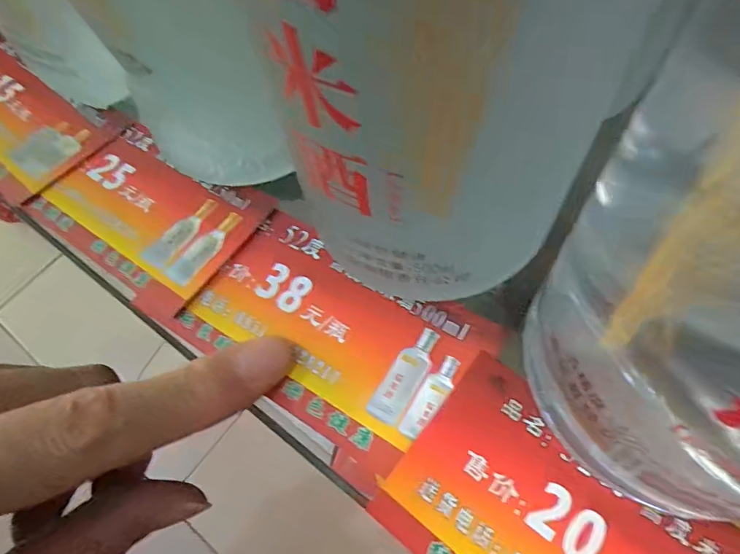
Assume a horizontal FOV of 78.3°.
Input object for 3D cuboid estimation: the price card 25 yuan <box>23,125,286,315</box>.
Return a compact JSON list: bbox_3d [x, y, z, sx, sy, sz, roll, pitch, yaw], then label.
[{"bbox_3d":[-0.075,-0.023,0.155,0.074,0.006,0.049,31,68,22],"label":"price card 25 yuan"}]

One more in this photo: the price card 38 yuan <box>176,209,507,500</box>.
[{"bbox_3d":[-0.012,0.014,0.129,0.078,0.004,0.051,33,67,18],"label":"price card 38 yuan"}]

